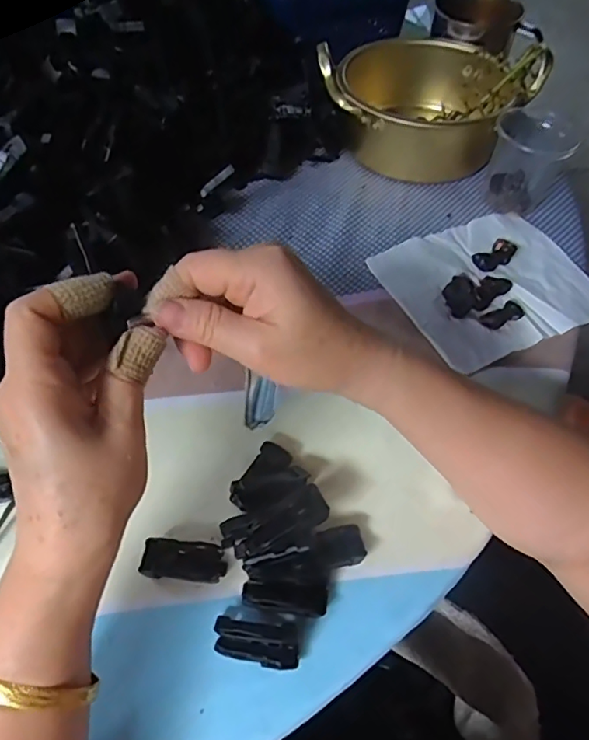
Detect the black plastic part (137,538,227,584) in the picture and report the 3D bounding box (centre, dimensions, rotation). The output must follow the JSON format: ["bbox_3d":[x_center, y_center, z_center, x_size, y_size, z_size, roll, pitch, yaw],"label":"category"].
[{"bbox_3d":[-0.064,0.112,0.322,0.047,0.012,0.021,5,55,2],"label":"black plastic part"}]

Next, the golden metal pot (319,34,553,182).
[{"bbox_3d":[0.131,-0.264,0.546,0.171,0.095,0.166,1,55,-1],"label":"golden metal pot"}]

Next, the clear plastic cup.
[{"bbox_3d":[0.209,-0.188,0.500,0.066,0.071,0.069,23,58,14],"label":"clear plastic cup"}]

